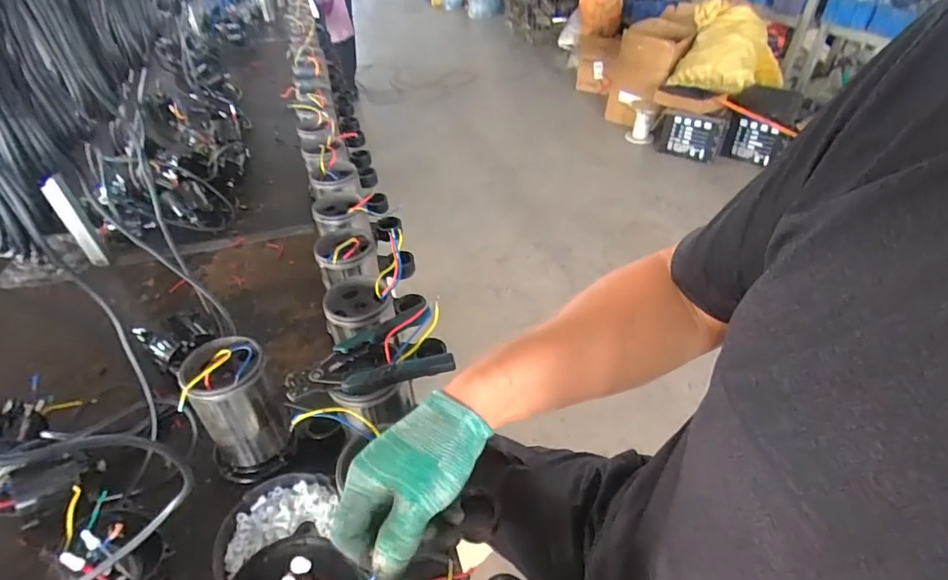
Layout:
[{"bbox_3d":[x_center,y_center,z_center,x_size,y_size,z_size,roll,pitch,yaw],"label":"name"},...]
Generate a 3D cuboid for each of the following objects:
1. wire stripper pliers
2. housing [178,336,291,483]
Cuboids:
[{"bbox_3d":[-0.123,0.076,0.545,0.179,0.023,0.096,-12,42,-13],"label":"wire stripper pliers"},{"bbox_3d":[-0.296,0.161,0.607,0.091,0.186,0.099,-19,44,-20],"label":"housing"}]

